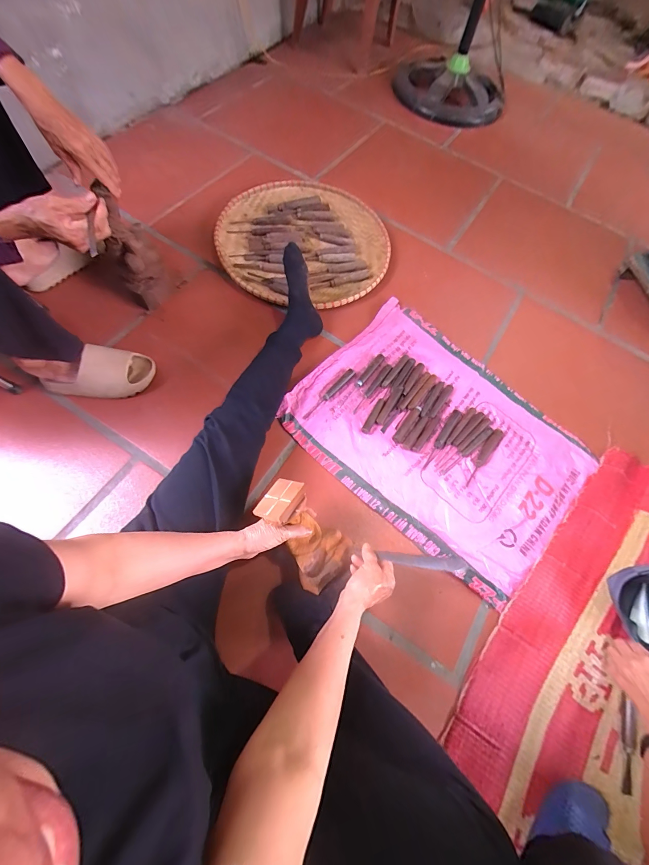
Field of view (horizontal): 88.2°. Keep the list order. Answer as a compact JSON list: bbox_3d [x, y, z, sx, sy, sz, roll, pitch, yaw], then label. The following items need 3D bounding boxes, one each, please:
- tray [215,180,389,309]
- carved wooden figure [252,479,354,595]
[{"bbox_3d":[-0.056,-0.569,0.989,0.480,0.054,0.479,2,68,-4],"label":"tray"},{"bbox_3d":[-0.031,0.181,0.596,0.104,0.069,0.192,-36,106,-14],"label":"carved wooden figure"}]

